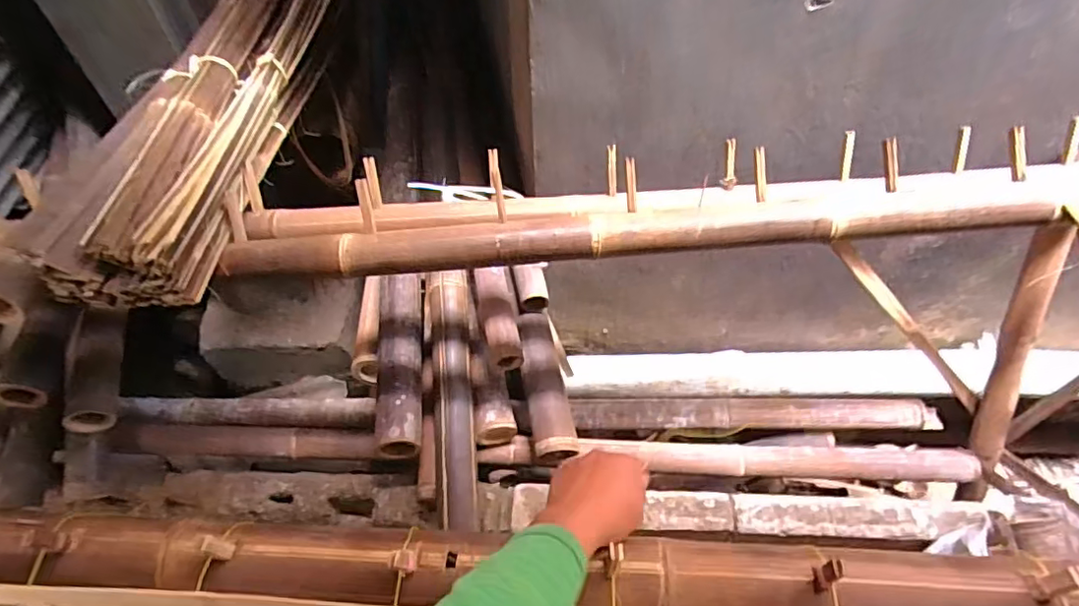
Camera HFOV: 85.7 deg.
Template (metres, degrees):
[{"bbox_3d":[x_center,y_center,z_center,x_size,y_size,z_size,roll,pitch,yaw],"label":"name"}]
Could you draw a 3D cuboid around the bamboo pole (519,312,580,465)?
[{"bbox_3d":[0.013,0.163,1.177,0.085,0.074,0.308,-8,52,-5],"label":"bamboo pole"}]

